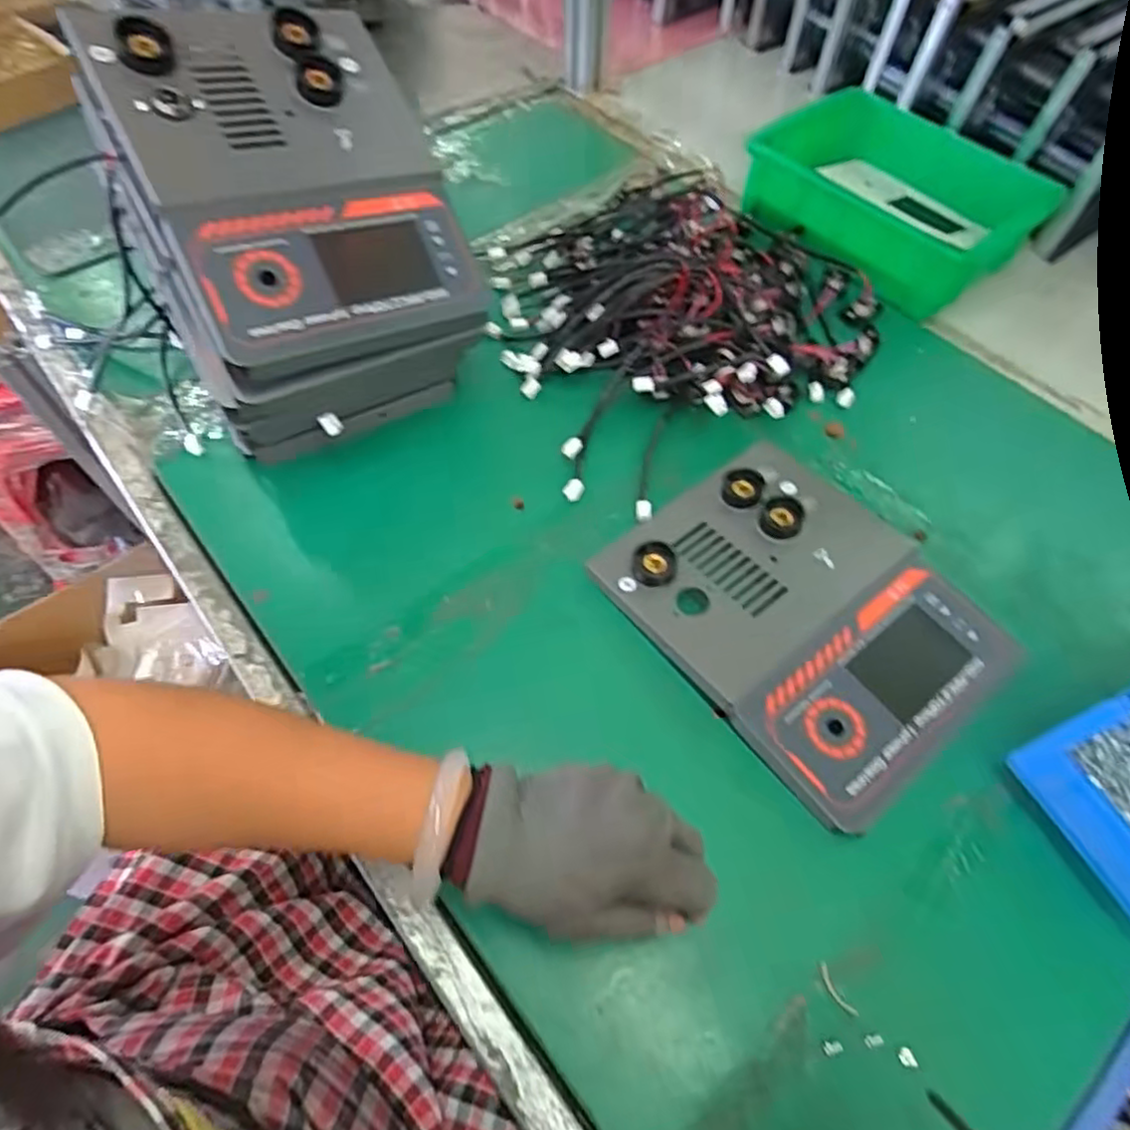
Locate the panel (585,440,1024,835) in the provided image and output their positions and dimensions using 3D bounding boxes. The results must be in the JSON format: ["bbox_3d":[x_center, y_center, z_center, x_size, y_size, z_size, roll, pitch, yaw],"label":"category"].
[{"bbox_3d":[0.158,0.028,0.447,0.185,0.027,0.226,-35,64,-20],"label":"panel"}]

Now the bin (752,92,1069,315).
[{"bbox_3d":[0.316,-0.359,0.658,0.199,0.070,0.245,-40,67,-21],"label":"bin"}]

